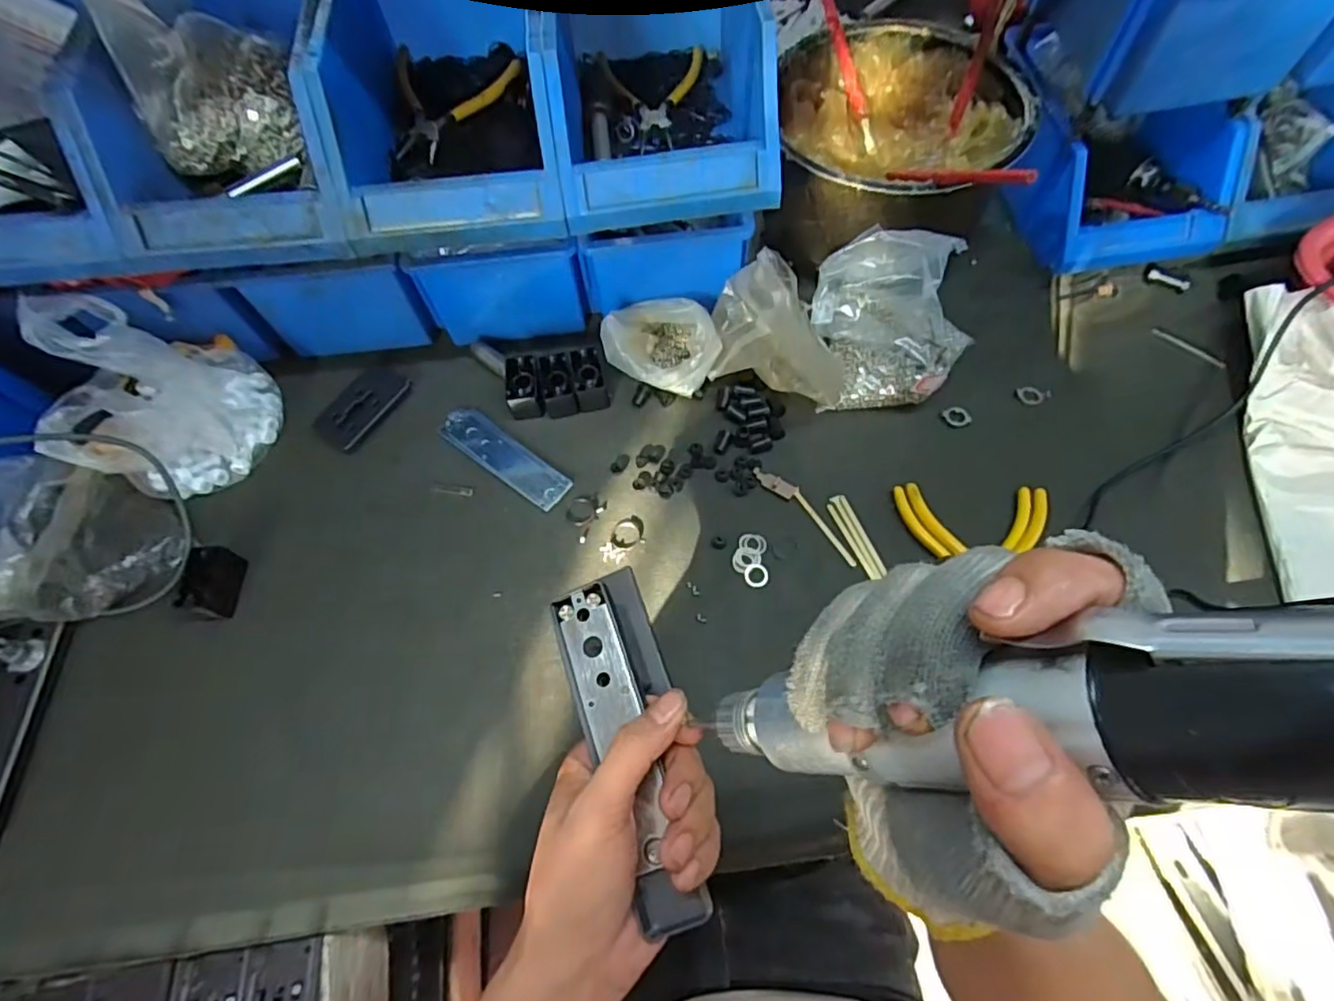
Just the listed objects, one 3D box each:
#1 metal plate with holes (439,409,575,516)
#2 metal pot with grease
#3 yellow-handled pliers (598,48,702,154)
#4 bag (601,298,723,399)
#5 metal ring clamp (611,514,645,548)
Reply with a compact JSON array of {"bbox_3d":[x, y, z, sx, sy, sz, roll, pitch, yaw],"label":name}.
[{"bbox_3d":[-0.147,-0.040,0.560,0.138,0.004,0.038,35,72,18],"label":"metal plate with holes"},{"bbox_3d":[0.213,-0.327,0.597,0.216,0.115,0.257,4,66,6],"label":"metal pot with grease"},{"bbox_3d":[-0.008,-0.346,0.528,0.089,0.011,0.122,-7,65,0],"label":"yellow-handled pliers"},{"bbox_3d":[-0.005,-0.146,0.578,0.106,0.044,0.092,6,66,6],"label":"bag"},{"bbox_3d":[-0.033,0.027,0.523,0.029,0.004,0.028,-12,65,-2],"label":"metal ring clamp"}]

